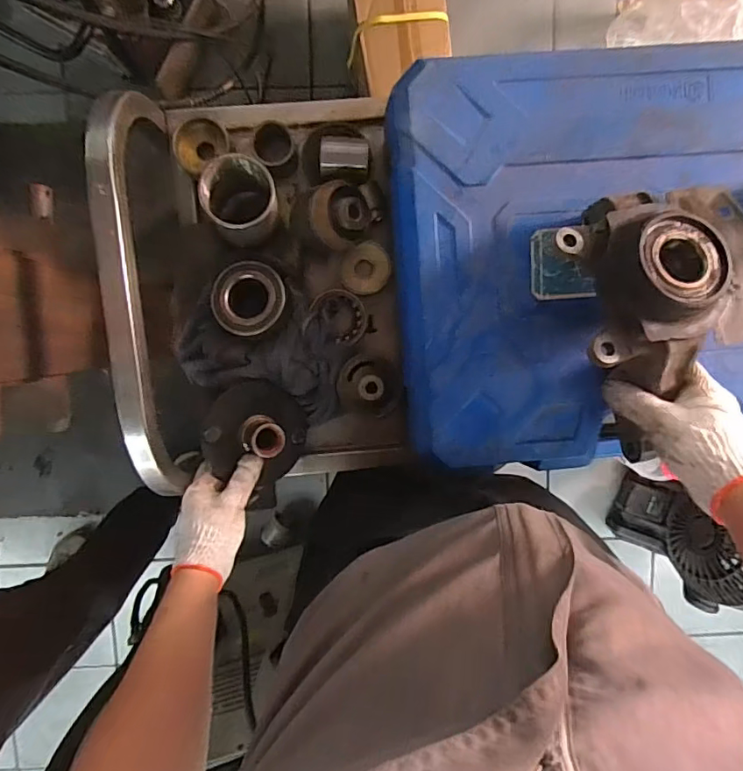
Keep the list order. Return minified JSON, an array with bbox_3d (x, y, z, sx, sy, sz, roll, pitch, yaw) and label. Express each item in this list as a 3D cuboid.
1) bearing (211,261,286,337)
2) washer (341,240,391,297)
[{"bbox_3d":[-0.133,-0.096,0.547,0.077,0.032,0.076,0,96,-2],"label":"bearing"},{"bbox_3d":[-0.007,-0.140,0.610,0.062,0.013,0.056,-38,96,2],"label":"washer"}]

